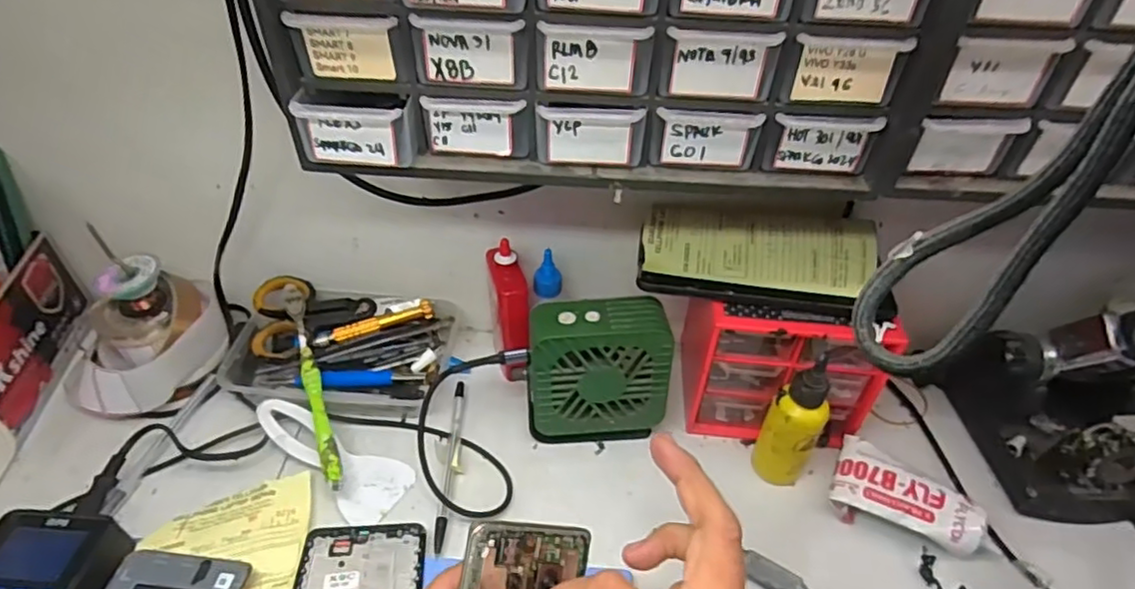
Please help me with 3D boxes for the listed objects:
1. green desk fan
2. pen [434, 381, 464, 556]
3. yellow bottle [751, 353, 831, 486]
[{"bbox_3d":[0.020,0.060,0.447,0.096,0.110,0.040,-4,40,-9],"label":"green desk fan"},{"bbox_3d":[-0.083,0.118,0.446,0.007,0.013,0.144,0,40,-3],"label":"pen"},{"bbox_3d":[0.156,0.088,0.425,0.036,0.112,0.030,23,44,23],"label":"yellow bottle"}]

